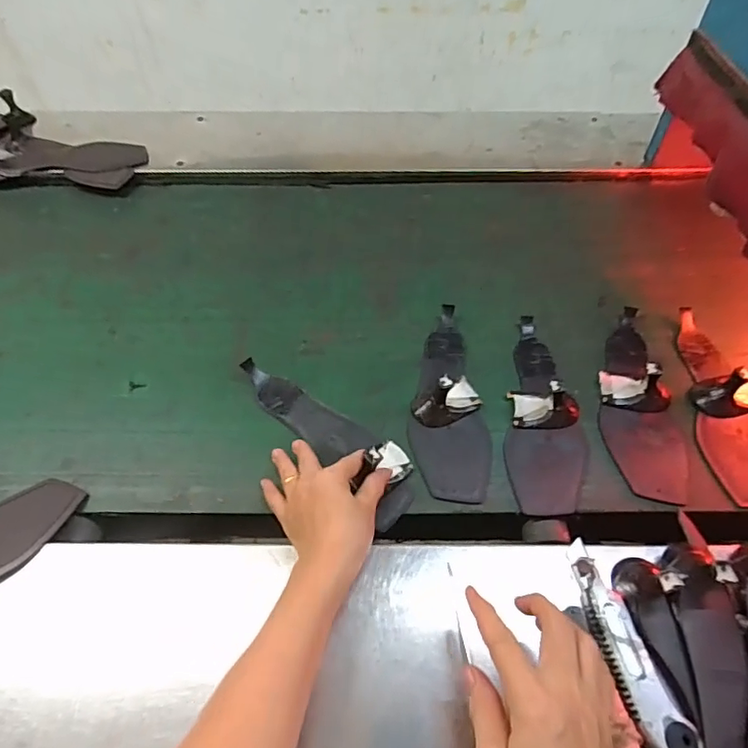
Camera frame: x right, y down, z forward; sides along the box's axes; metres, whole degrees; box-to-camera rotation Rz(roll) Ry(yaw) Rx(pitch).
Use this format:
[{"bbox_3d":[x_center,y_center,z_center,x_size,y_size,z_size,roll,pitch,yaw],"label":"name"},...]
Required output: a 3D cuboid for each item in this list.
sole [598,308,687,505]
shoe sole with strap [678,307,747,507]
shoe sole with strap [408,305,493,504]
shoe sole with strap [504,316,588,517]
[{"bbox_3d":[0.291,0.012,0.558,0.080,0.040,0.244,9,55,8],"label":"sole"},{"bbox_3d":[0.388,0.021,0.558,0.079,0.050,0.238,7,55,6],"label":"shoe sole with strap"},{"bbox_3d":[0.084,0.015,0.571,0.092,0.040,0.242,5,55,5],"label":"shoe sole with strap"},{"bbox_3d":[0.187,0.025,0.549,0.077,0.044,0.239,9,55,7],"label":"shoe sole with strap"}]

